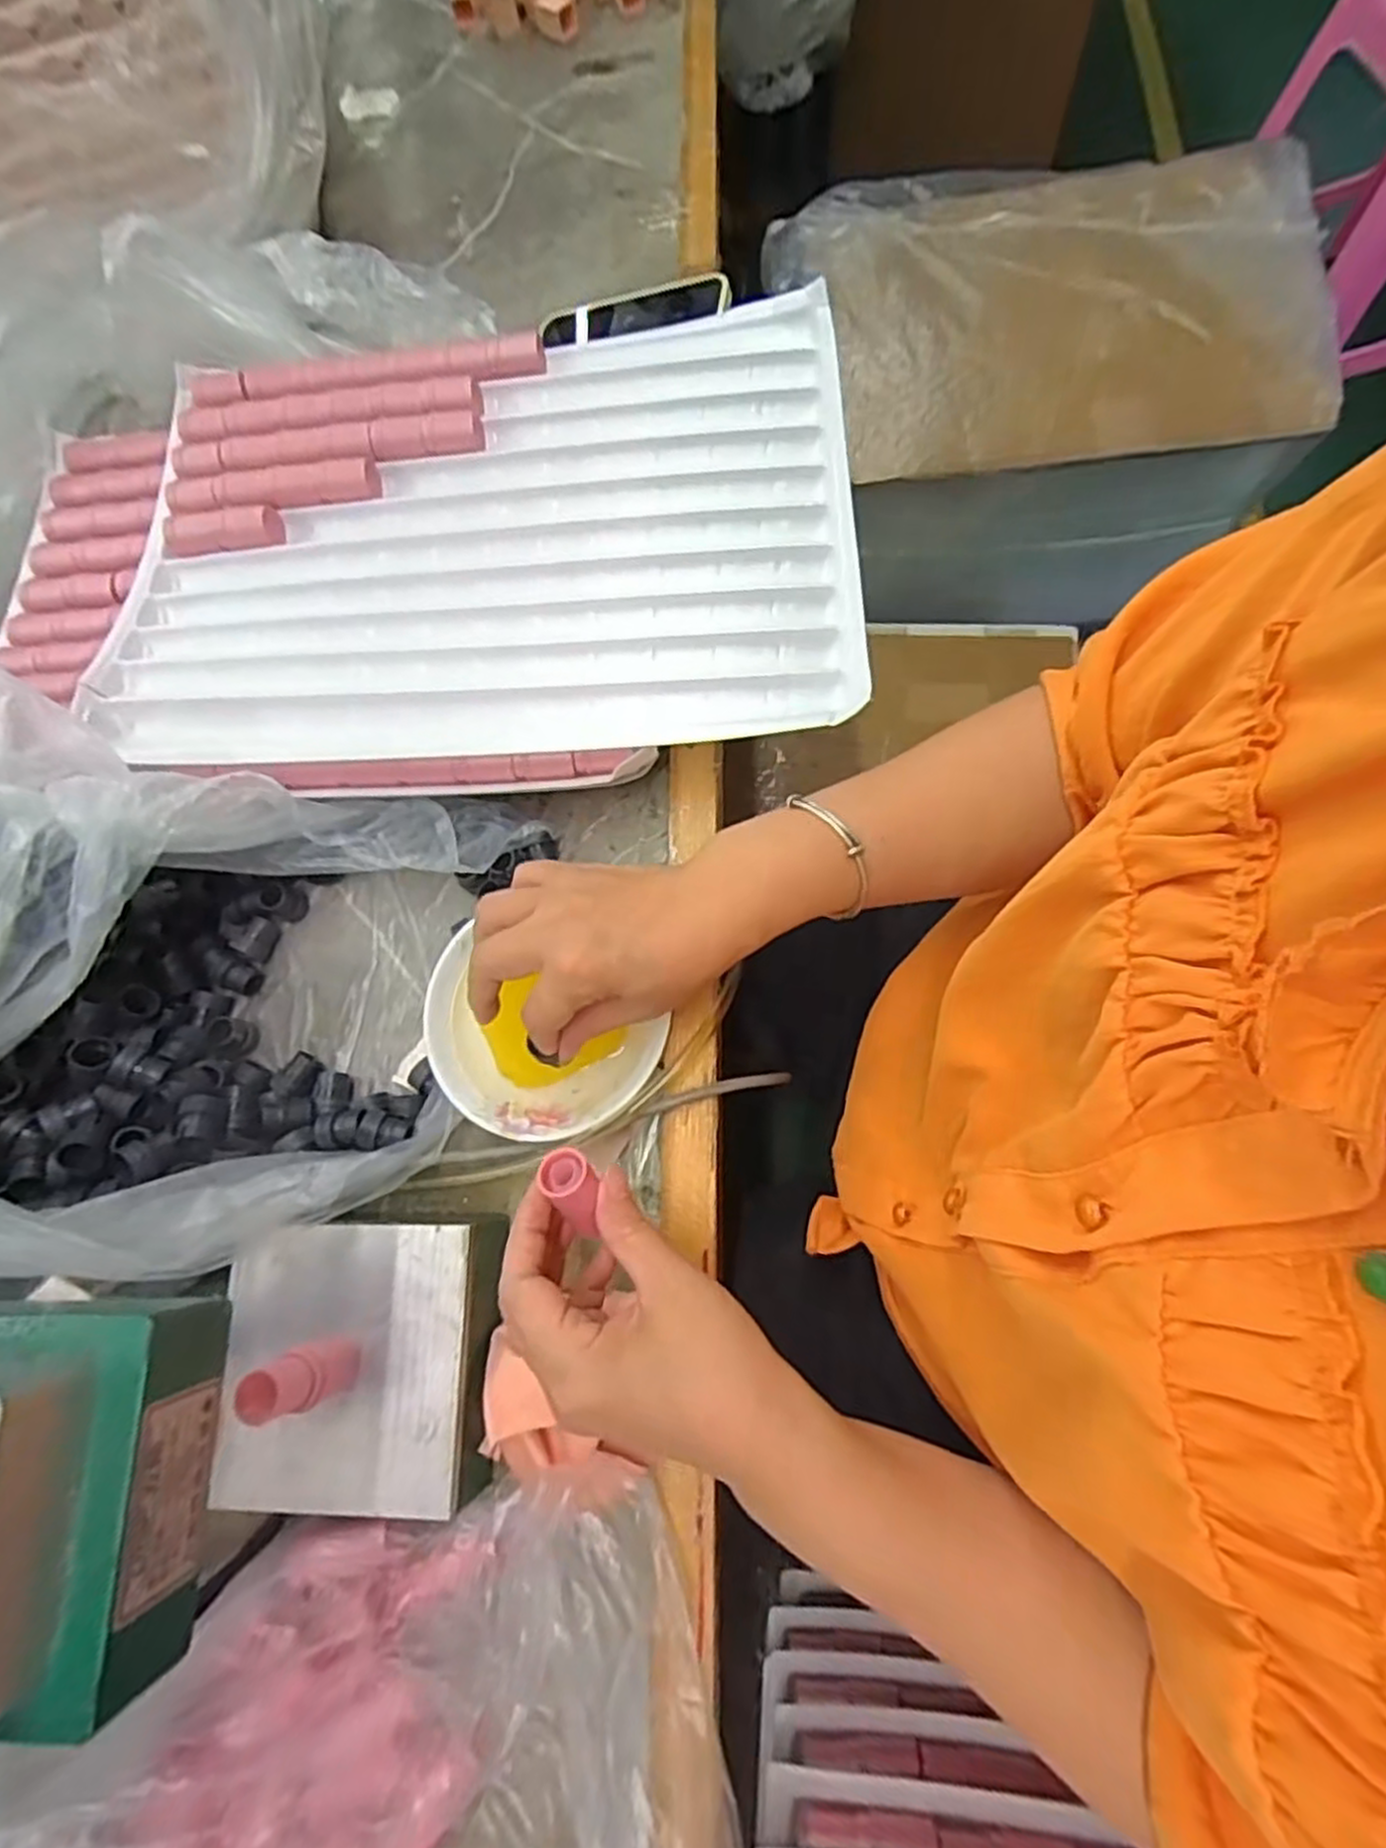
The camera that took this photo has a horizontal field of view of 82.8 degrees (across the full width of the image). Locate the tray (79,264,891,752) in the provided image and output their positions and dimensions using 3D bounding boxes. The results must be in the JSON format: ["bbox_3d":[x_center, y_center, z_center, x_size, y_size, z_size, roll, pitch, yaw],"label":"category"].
[{"bbox_3d":[-0.126,-0.242,0.478,0.436,0.027,0.309,-3,74,5],"label":"tray"}]

